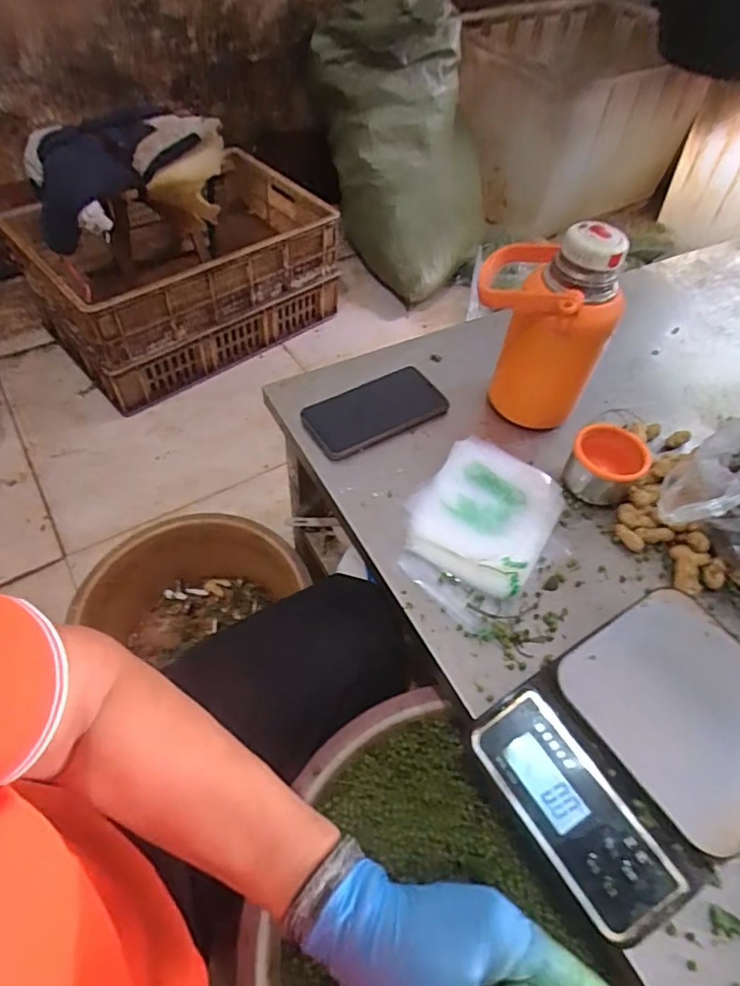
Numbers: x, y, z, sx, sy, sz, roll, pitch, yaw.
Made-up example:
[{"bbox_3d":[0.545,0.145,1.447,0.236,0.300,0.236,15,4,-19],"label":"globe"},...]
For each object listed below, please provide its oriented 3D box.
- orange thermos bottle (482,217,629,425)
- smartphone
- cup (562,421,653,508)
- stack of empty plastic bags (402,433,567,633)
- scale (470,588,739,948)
[{"bbox_3d":[0.175,-0.173,0.575,0.131,0.201,0.103,26,54,15],"label":"orange thermos bottle"},{"bbox_3d":[0.004,-0.090,0.609,0.151,0.010,0.076,-26,59,-23],"label":"smartphone"},{"bbox_3d":[0.230,-0.027,0.555,0.069,0.057,0.069,2,52,-3],"label":"cup"},{"bbox_3d":[0.102,0.023,0.527,0.122,0.027,0.187,28,55,16],"label":"stack of empty plastic bags"},{"bbox_3d":[0.197,0.173,0.396,0.209,0.064,0.151,-26,58,-23],"label":"scale"}]

